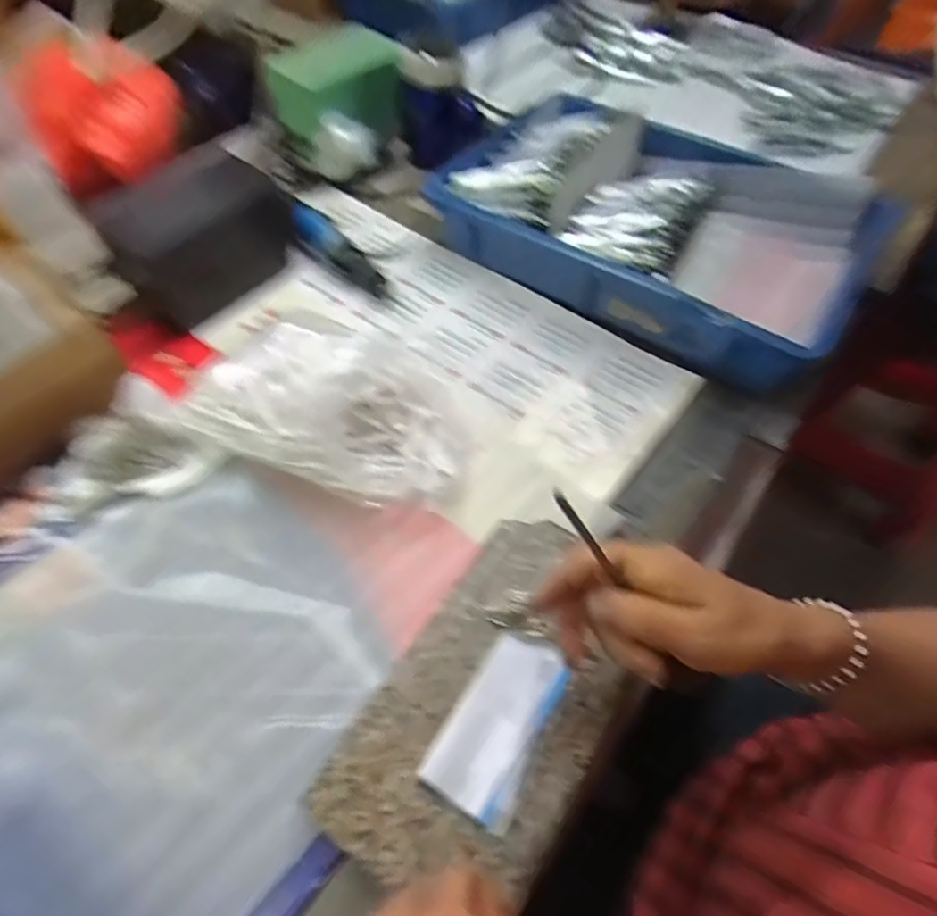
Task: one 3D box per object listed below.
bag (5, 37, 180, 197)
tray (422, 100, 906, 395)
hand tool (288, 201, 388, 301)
[{"bbox_3d":[-0.445,-0.431,0.676,0.070,0.146,0.174,12,57,8],"label":"bag"},{"bbox_3d":[0.201,-0.258,0.602,0.402,0.081,0.281,32,62,19],"label":"tray"},{"bbox_3d":[-0.153,-0.234,0.617,0.034,0.038,0.163,-35,63,-21],"label":"hand tool"}]

